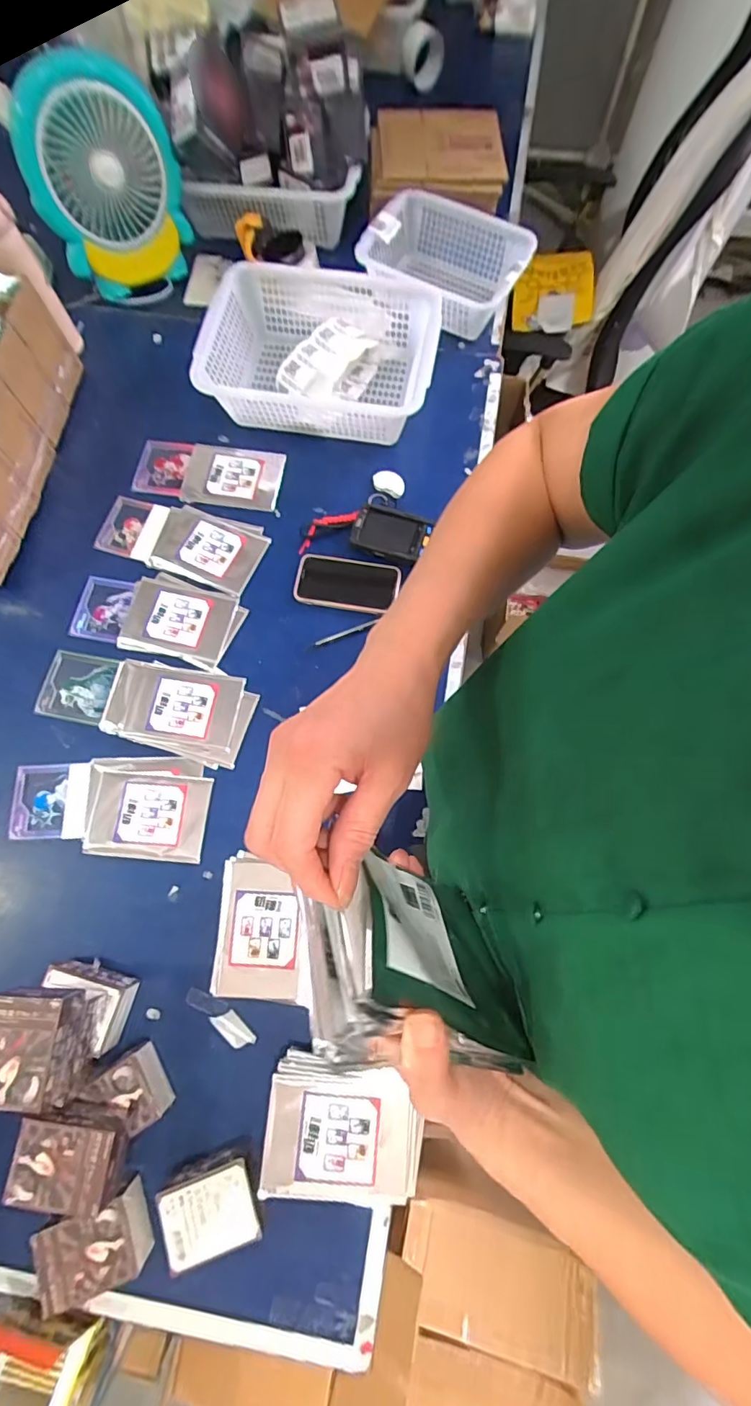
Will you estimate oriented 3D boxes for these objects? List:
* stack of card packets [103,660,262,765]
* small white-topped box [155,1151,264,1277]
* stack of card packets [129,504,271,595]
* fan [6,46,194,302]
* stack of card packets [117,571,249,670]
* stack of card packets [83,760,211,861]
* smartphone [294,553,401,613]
[{"bbox_3d":[-0.277,0.007,0.718,0.200,0.015,0.122,14,74,6],"label":"stack of card packets"},{"bbox_3d":[-0.171,0.526,0.541,0.097,0.049,0.078,-19,72,-8],"label":"small white-topped box"},{"bbox_3d":[-0.273,-0.246,0.793,0.196,0.011,0.119,18,74,7],"label":"stack of card packets"},{"bbox_3d":[-0.428,-0.830,0.837,0.230,0.253,0.080,-31,74,-12],"label":"fan"},{"bbox_3d":[-0.285,-0.125,0.757,0.173,0.010,0.126,13,74,6],"label":"stack of card packets"},{"bbox_3d":[-0.303,0.138,0.684,0.160,0.007,0.130,4,73,3],"label":"stack of card packets"},{"bbox_3d":[-0.042,-0.180,0.763,0.149,0.016,0.079,7,73,4],"label":"smartphone"}]

